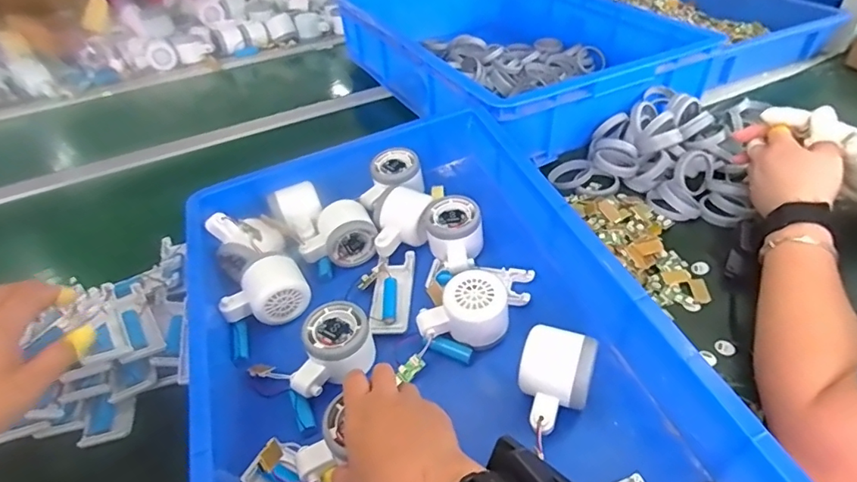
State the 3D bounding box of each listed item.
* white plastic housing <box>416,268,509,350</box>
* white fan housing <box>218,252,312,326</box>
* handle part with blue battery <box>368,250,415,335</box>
[{"bbox_3d":[0.033,0.064,0.484,0.085,0.052,0.055,1,41,5],"label":"white plastic housing"},{"bbox_3d":[-0.166,0.053,0.521,0.083,0.049,0.049,-19,43,-18],"label":"white fan housing"},{"bbox_3d":[-0.037,0.053,0.535,0.040,0.019,0.099,2,41,7],"label":"handle part with blue battery"}]

